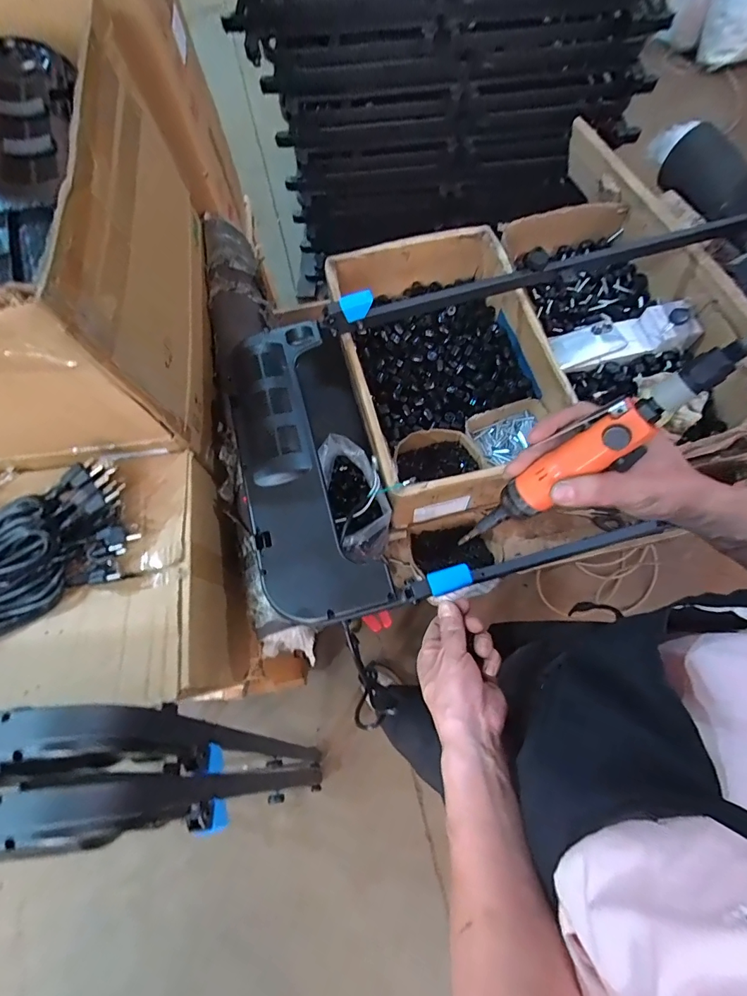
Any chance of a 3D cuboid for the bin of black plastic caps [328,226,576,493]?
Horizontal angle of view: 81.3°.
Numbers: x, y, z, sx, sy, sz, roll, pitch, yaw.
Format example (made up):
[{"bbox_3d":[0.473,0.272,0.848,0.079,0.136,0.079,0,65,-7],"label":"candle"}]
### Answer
[{"bbox_3d":[0.135,-0.262,0.849,0.366,0.141,0.530,-13,69,-2],"label":"bin of black plastic caps"}]

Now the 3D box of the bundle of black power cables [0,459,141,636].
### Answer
[{"bbox_3d":[-0.505,0.074,0.581,0.353,0.070,0.217,-28,70,-7],"label":"bundle of black power cables"}]

